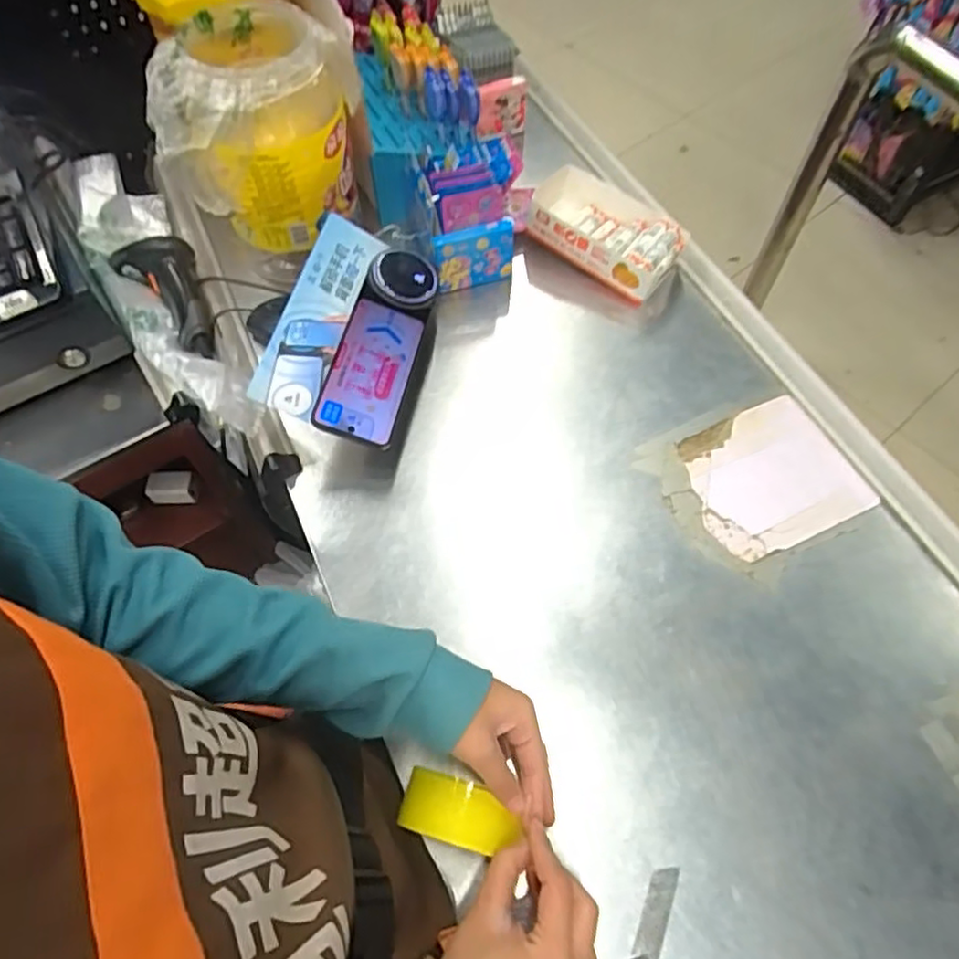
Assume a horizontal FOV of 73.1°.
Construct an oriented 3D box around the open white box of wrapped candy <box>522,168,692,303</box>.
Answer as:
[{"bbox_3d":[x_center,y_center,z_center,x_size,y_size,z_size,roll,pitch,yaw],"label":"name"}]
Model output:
[{"bbox_3d":[0.143,-0.285,0.741,0.185,0.053,0.109,36,68,17],"label":"open white box of wrapped candy"}]

